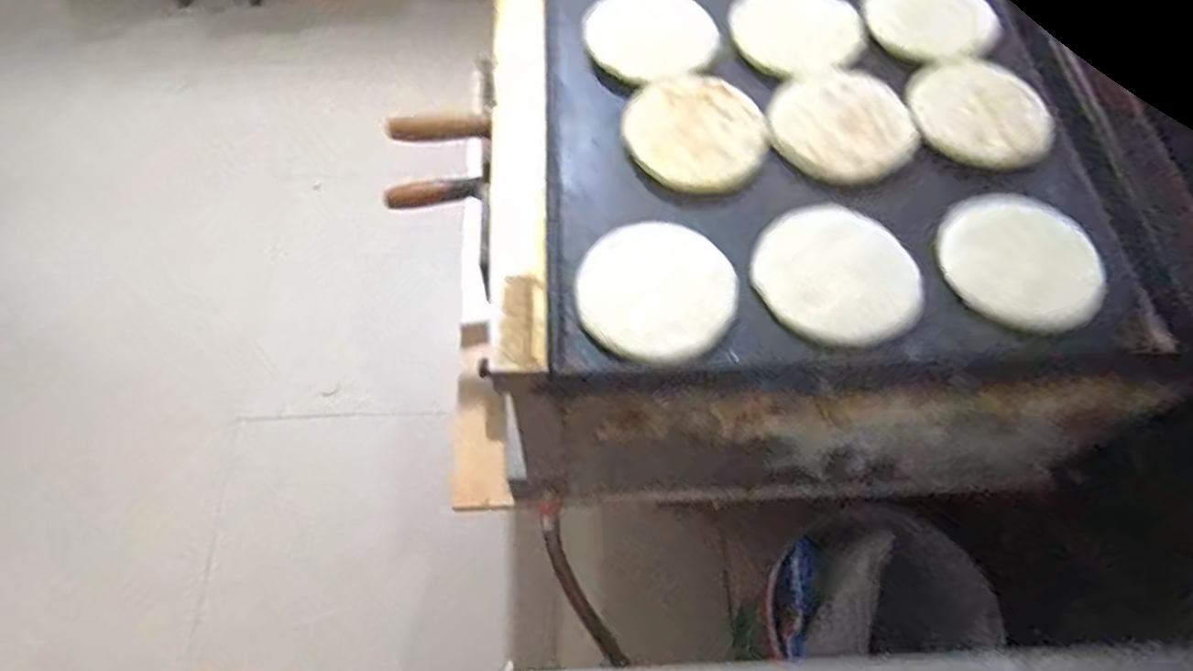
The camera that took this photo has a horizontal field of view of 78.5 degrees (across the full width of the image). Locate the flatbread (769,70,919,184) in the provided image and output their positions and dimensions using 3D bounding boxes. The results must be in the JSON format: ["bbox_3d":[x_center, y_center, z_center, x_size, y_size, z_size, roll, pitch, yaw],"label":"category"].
[{"bbox_3d":[0.225,-0.193,0.668,0.127,0.010,0.117,0,63,0],"label":"flatbread"}]

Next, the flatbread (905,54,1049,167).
[{"bbox_3d":[0.351,-0.214,0.672,0.115,0.015,0.134,9,63,4],"label":"flatbread"}]

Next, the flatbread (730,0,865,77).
[{"bbox_3d":[0.198,-0.301,0.716,0.125,0.018,0.124,0,63,0],"label":"flatbread"}]

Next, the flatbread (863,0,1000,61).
[{"bbox_3d":[0.339,-0.326,0.735,0.121,0.013,0.121,3,63,1],"label":"flatbread"}]

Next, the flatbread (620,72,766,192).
[{"bbox_3d":[0.091,-0.185,0.661,0.125,0.018,0.124,0,63,0],"label":"flatbread"}]

